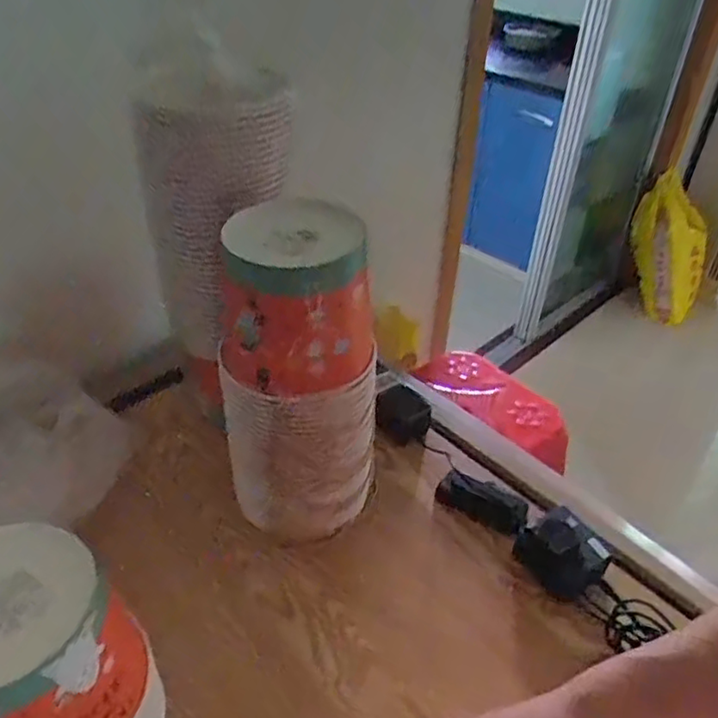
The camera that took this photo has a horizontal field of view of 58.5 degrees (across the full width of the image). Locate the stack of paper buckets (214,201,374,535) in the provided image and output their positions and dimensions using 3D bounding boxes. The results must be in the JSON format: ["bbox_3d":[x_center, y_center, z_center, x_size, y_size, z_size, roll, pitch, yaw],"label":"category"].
[{"bbox_3d":[-0.060,0.020,0.709,0.158,0.378,0.162,3,38,0],"label":"stack of paper buckets"}]

